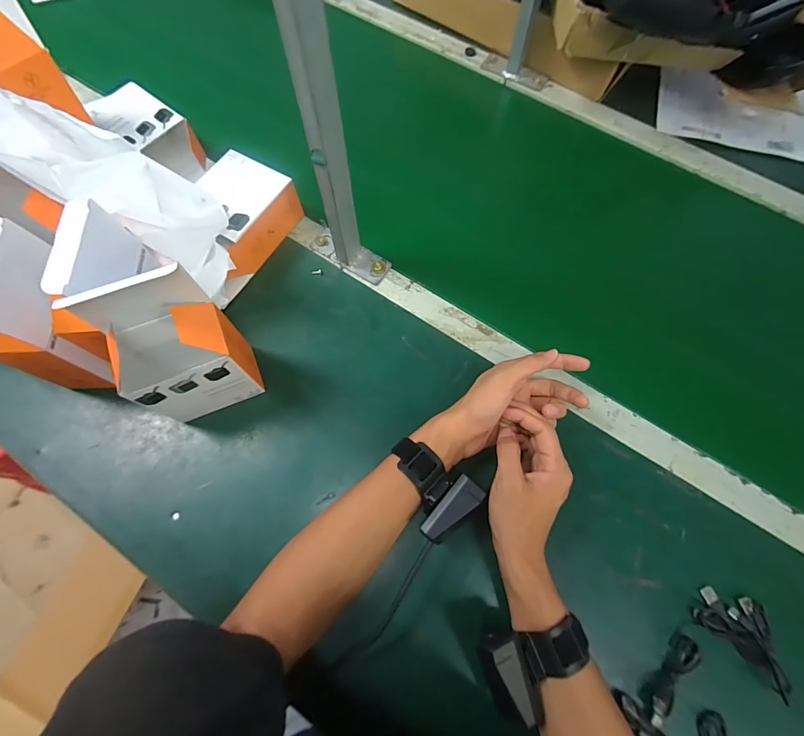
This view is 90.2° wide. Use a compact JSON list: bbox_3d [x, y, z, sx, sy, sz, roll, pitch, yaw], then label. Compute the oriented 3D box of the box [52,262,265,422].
[{"bbox_3d":[-0.212,-0.013,0.383,0.100,0.166,0.074,-21,71,-8],"label":"box"}]

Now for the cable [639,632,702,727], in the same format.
[{"bbox_3d":[0.247,0.283,0.367,0.080,0.019,0.024,-42,75,-15],"label":"cable"}]

